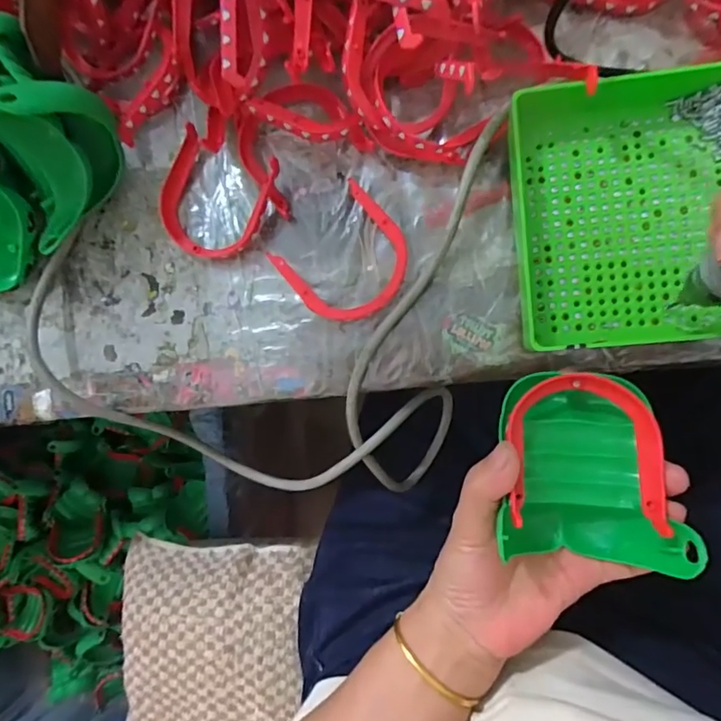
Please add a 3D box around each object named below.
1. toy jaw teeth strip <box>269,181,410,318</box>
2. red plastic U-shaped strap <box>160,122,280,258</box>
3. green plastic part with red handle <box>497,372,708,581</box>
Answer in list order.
[{"bbox_3d":[-0.007,-0.063,0.323,0.074,0.013,0.073,-44,82,3],"label":"toy jaw teeth strip"},{"bbox_3d":[-0.099,-0.107,0.334,0.075,0.023,0.073,-1,86,8],"label":"red plastic U-shaped strap"},{"bbox_3d":[0.116,0.057,0.266,0.083,0.047,0.098,-3,86,8],"label":"green plastic part with red handle"}]

